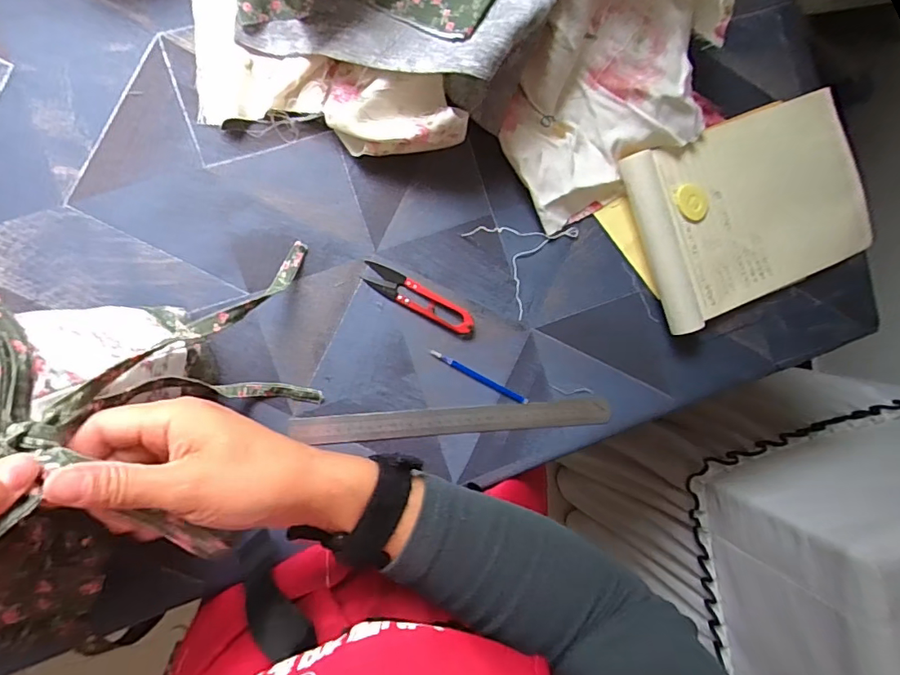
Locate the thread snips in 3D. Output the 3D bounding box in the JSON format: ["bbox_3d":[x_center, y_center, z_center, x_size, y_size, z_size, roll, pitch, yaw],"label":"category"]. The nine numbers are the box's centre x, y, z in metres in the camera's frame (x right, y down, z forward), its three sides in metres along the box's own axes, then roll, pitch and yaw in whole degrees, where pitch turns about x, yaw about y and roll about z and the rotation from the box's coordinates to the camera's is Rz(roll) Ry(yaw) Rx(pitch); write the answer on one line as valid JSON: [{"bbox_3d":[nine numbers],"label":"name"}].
[{"bbox_3d":[-0.029,-0.038,0.500,0.116,0.006,0.026,27,87,-9],"label":"thread snips"}]

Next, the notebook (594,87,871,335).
[{"bbox_3d":[0.311,-0.134,0.540,0.278,0.031,0.183,-22,95,-8],"label":"notebook"}]

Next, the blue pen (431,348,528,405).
[{"bbox_3d":[0.030,0.041,0.516,0.111,0.004,0.007,28,86,-8],"label":"blue pen"}]

